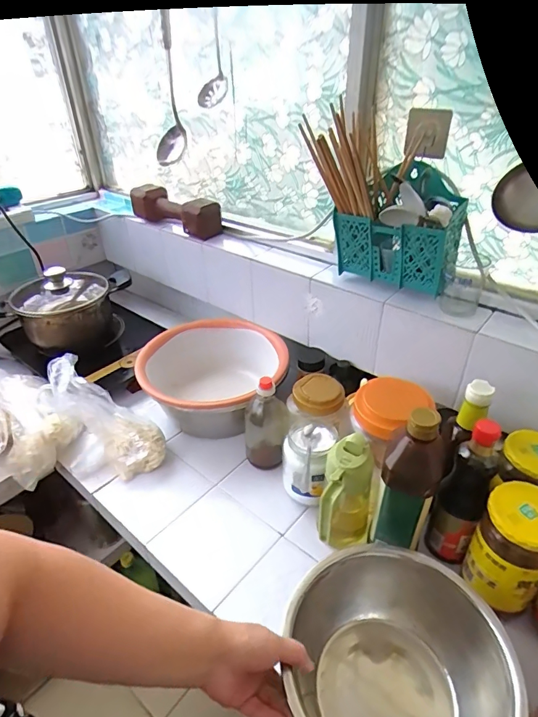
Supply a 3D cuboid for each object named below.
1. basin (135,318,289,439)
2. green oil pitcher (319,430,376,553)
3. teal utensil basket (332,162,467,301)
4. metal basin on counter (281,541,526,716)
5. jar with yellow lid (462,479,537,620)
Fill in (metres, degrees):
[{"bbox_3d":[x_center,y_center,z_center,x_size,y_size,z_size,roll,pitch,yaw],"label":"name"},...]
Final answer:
[{"bbox_3d":[-0.117,0.041,0.871,0.261,0.119,0.262,-1,35,1],"label":"basin"},{"bbox_3d":[0.108,0.203,0.615,0.077,0.186,0.083,10,37,16],"label":"green oil pitcher"},{"bbox_3d":[0.205,-0.203,0.675,0.185,0.171,0.090,27,44,34],"label":"teal utensil basket"},{"bbox_3d":[0.138,0.347,0.477,0.214,0.128,0.232,-1,35,1],"label":"metal basin on counter"},{"bbox_3d":[0.301,0.234,0.532,0.078,0.144,0.082,-1,35,1],"label":"jar with yellow lid"}]

